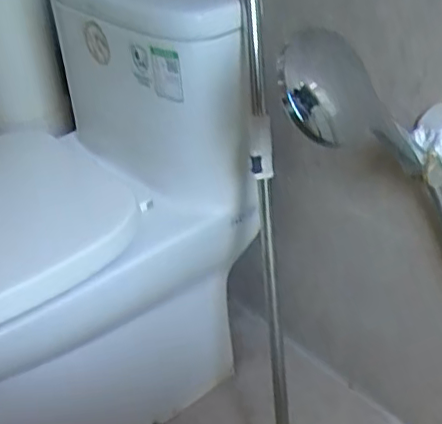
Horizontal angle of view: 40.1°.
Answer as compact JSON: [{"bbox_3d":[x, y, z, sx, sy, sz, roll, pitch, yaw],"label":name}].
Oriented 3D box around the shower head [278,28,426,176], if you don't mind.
[{"bbox_3d":[0.143,-0.108,0.642,0.248,0.096,0.110,23,14,-43],"label":"shower head"}]

